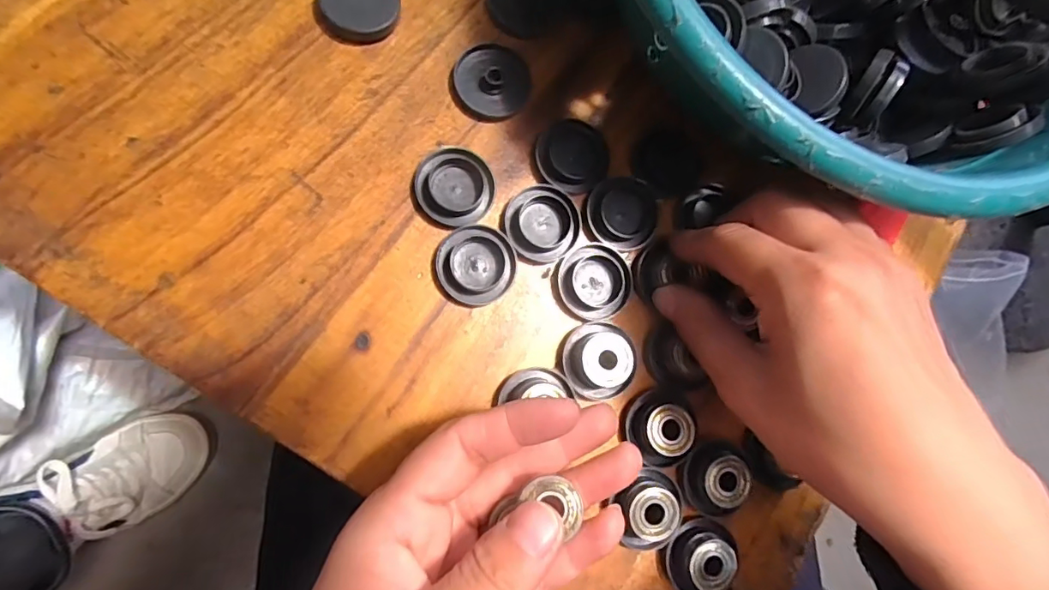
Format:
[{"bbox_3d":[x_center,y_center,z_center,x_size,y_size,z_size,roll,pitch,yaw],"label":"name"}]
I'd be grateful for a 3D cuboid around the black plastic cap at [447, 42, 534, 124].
[{"bbox_3d":[-0.015,-0.094,0.232,0.034,0.006,0.033,-14,83,-6],"label":"black plastic cap"}]

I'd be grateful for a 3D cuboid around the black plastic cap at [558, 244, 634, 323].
[{"bbox_3d":[0.031,-0.006,0.231,0.032,0.004,0.032,1,82,-4],"label":"black plastic cap"}]

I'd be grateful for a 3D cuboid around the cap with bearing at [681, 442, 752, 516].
[{"bbox_3d":[0.083,0.080,0.232,0.026,0.017,0.030,25,81,0],"label":"cap with bearing"}]

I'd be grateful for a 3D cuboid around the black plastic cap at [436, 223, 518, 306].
[{"bbox_3d":[-0.020,-0.013,0.222,0.032,0.005,0.031,1,82,-4],"label":"black plastic cap"}]

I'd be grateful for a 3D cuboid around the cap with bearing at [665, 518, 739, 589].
[{"bbox_3d":[0.075,0.112,0.226,0.029,0.017,0.031,1,82,-4],"label":"cap with bearing"}]

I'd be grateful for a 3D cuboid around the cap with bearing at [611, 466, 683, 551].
[{"bbox_3d":[0.052,0.089,0.223,0.032,0.016,0.027,-33,85,-8],"label":"cap with bearing"}]

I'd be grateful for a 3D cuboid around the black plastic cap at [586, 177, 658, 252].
[{"bbox_3d":[0.044,-0.036,0.241,0.031,0.005,0.032,1,82,-4],"label":"black plastic cap"}]

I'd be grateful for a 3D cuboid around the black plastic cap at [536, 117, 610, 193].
[{"bbox_3d":[0.022,-0.062,0.236,0.033,0.004,0.032,1,82,-4],"label":"black plastic cap"}]

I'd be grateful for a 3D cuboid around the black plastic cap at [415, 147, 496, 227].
[{"bbox_3d":[-0.029,-0.045,0.223,0.032,0.006,0.032,1,82,-4],"label":"black plastic cap"}]

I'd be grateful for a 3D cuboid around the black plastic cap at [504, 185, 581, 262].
[{"bbox_3d":[0.008,-0.031,0.230,0.032,0.004,0.032,1,82,-4],"label":"black plastic cap"}]

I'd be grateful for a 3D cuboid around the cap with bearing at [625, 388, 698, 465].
[{"bbox_3d":[0.059,0.056,0.227,0.028,0.010,0.028,1,82,-4],"label":"cap with bearing"}]

